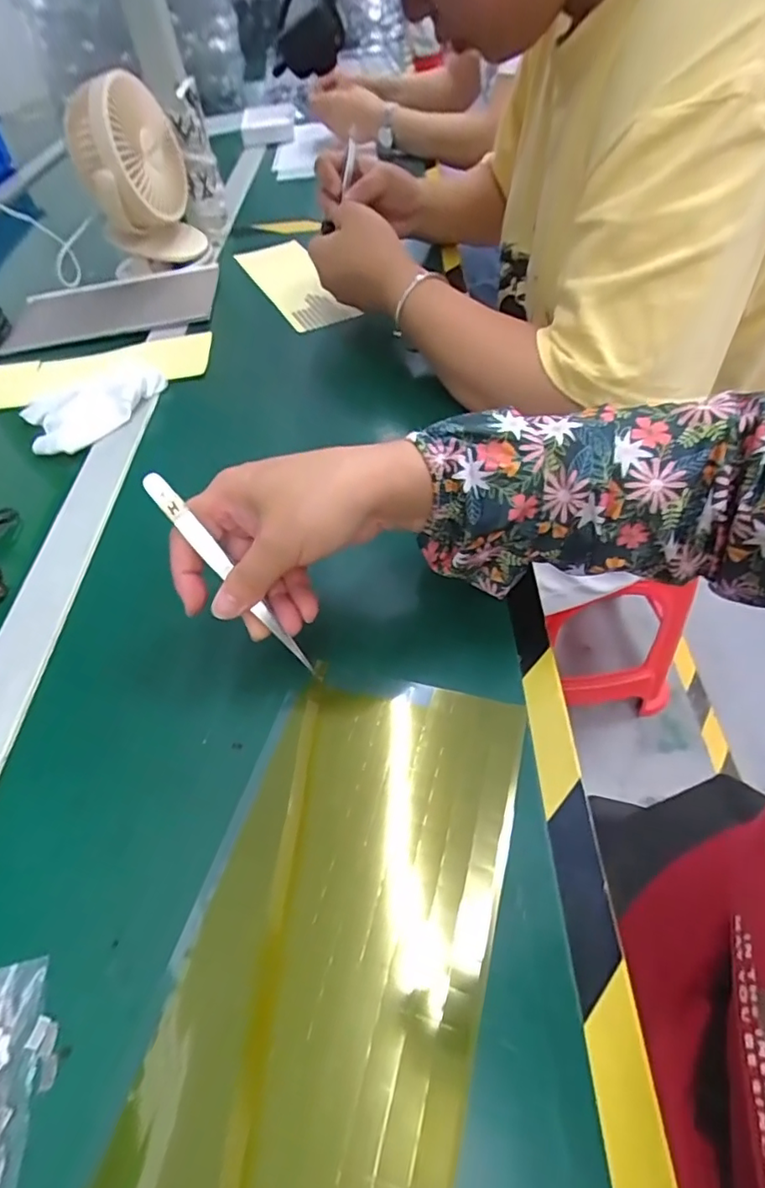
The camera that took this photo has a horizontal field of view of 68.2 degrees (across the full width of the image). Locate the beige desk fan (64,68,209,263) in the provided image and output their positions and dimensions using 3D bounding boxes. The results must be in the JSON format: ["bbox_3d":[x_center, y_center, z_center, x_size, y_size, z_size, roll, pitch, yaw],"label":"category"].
[{"bbox_3d":[-0.279,-0.468,0.647,0.110,0.187,0.119,-15,52,-9],"label":"beige desk fan"}]

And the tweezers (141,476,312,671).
[{"bbox_3d":[-0.079,-0.009,0.300,0.009,0.009,0.130,-46,107,-28],"label":"tweezers"}]

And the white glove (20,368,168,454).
[{"bbox_3d":[-0.256,-0.162,0.501,0.123,0.024,0.078,-17,53,-7],"label":"white glove"}]

